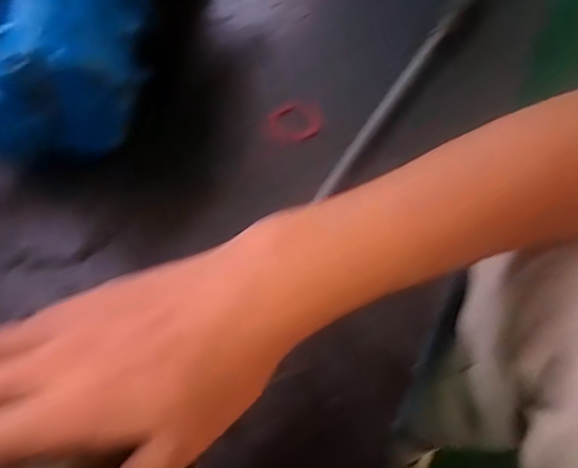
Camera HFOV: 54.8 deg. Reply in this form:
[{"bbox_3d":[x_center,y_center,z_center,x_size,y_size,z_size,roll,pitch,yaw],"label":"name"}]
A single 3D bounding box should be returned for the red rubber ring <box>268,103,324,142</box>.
[{"bbox_3d":[0.007,-0.101,0.502,0.049,0.009,0.035,1,82,-11],"label":"red rubber ring"}]

